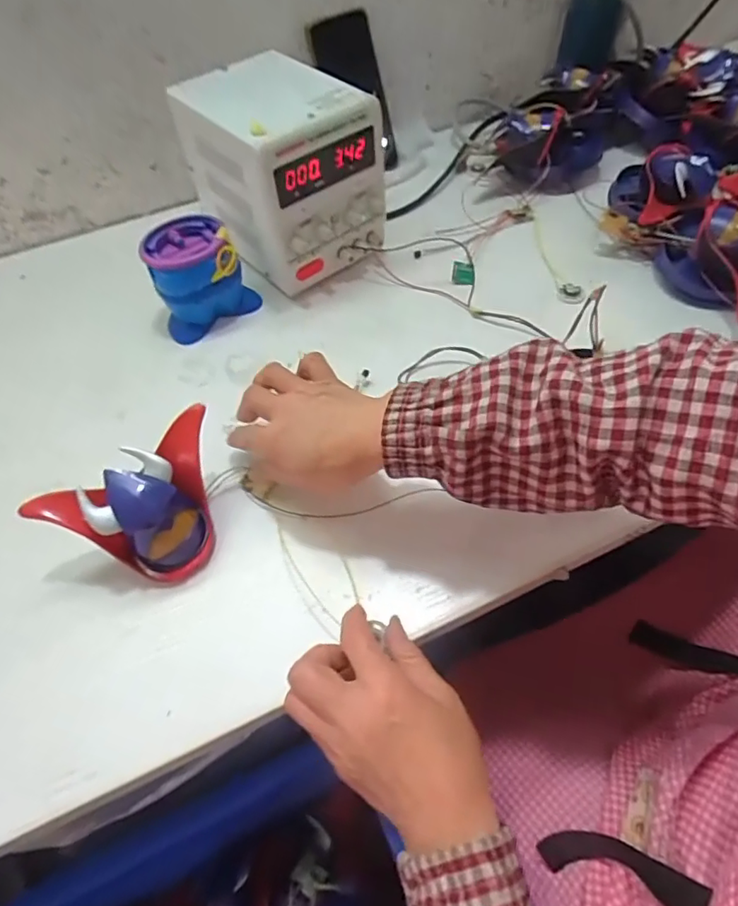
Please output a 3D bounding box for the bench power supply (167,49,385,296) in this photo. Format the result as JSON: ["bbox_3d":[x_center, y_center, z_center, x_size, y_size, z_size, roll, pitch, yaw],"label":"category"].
[{"bbox_3d":[-0.085,-0.277,0.557,0.125,0.160,0.179,-40,63,-22],"label":"bench power supply"}]

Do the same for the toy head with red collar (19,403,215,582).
[{"bbox_3d":[-0.151,0.041,0.392,0.122,0.070,0.078,-35,61,-19],"label":"toy head with red collar"}]

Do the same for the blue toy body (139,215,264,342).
[{"bbox_3d":[-0.167,-0.172,0.538,0.091,0.081,0.069,-34,60,-19],"label":"blue toy body"}]

